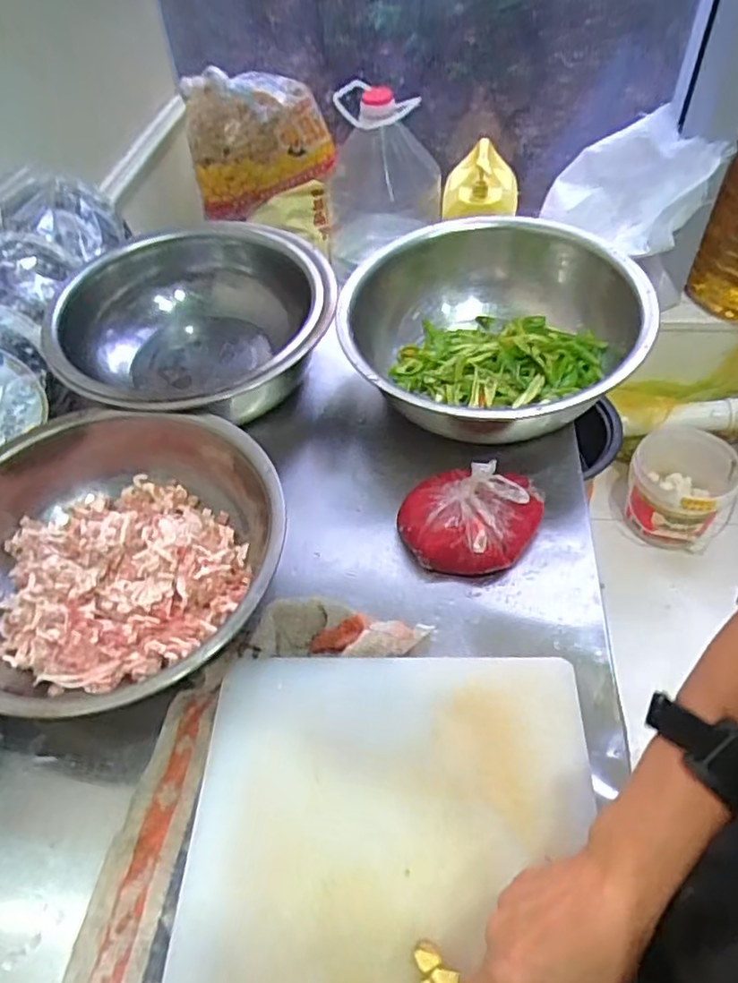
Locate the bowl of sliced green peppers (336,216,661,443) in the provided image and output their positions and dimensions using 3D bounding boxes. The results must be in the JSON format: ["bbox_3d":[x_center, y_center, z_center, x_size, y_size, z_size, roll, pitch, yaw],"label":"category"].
[{"bbox_3d":[0.146,-0.184,0.769,0.345,0.124,0.346,-2,50,2],"label":"bowl of sliced green peppers"}]

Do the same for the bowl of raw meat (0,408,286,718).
[{"bbox_3d":[-0.259,0.069,0.636,0.340,0.109,0.334,-2,50,2],"label":"bowl of raw meat"}]

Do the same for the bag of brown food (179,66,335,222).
[{"bbox_3d":[-0.269,-0.868,1.570,0.336,0.263,0.193,-7,50,-2],"label":"bag of brown food"}]

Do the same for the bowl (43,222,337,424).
[{"bbox_3d":[-0.221,-0.195,0.833,0.353,0.139,0.345,-2,50,2],"label":"bowl"}]

